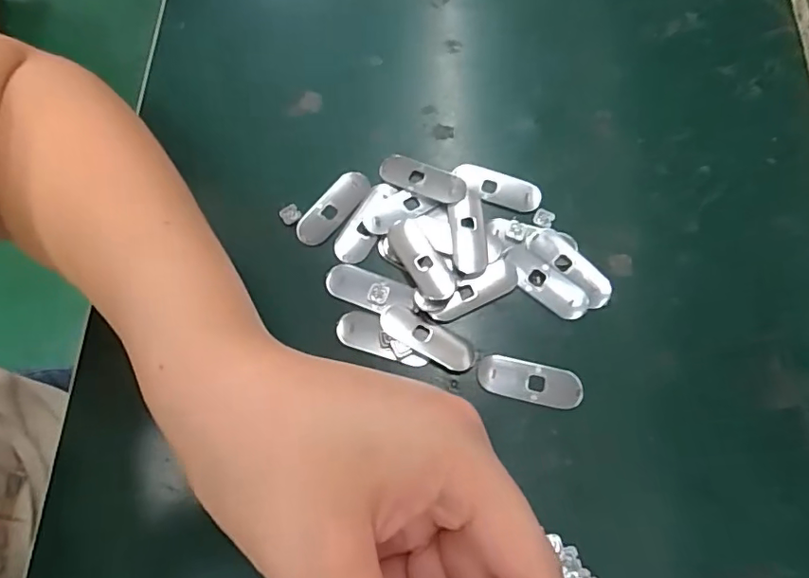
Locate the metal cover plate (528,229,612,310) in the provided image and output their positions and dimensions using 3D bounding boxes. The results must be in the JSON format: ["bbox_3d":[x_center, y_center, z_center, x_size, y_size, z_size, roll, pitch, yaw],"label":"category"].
[{"bbox_3d":[0.087,-0.012,0.277,0.017,0.004,0.049,-41,75,-11],"label":"metal cover plate"}]

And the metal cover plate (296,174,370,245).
[{"bbox_3d":[-0.039,-0.045,0.293,0.018,0.004,0.050,39,77,14],"label":"metal cover plate"}]

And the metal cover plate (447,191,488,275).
[{"bbox_3d":[0.034,-0.031,0.283,0.019,0.004,0.049,-4,71,0],"label":"metal cover plate"}]

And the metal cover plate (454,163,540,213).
[{"bbox_3d":[0.051,-0.057,0.295,0.049,0.004,0.019,20,73,8],"label":"metal cover plate"}]

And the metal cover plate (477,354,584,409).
[{"bbox_3d":[0.062,0.045,0.259,0.049,0.004,0.019,12,72,6],"label":"metal cover plate"}]

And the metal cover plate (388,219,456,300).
[{"bbox_3d":[0.009,-0.016,0.277,0.018,0.008,0.050,-30,73,-8],"label":"metal cover plate"}]

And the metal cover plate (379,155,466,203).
[{"bbox_3d":[0.010,-0.062,0.295,0.049,0.004,0.019,22,73,9],"label":"metal cover plate"}]

